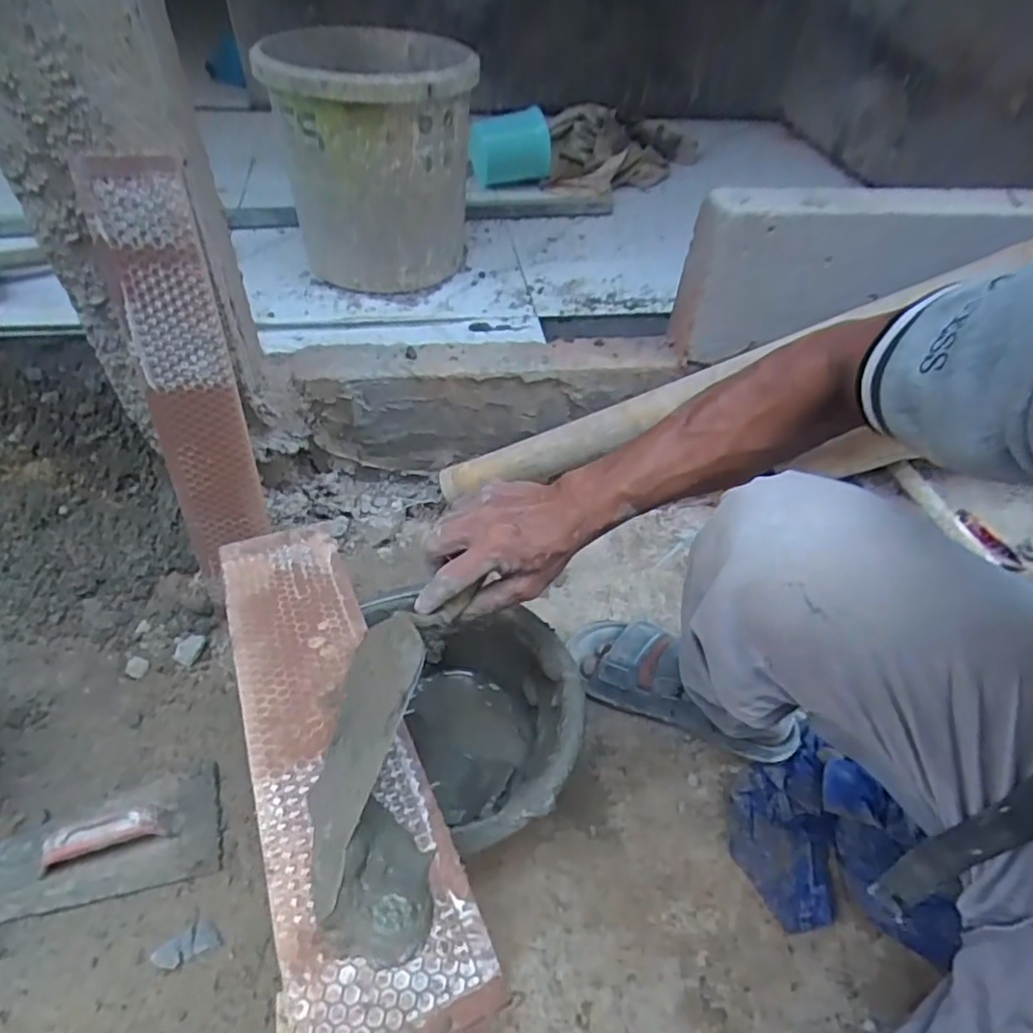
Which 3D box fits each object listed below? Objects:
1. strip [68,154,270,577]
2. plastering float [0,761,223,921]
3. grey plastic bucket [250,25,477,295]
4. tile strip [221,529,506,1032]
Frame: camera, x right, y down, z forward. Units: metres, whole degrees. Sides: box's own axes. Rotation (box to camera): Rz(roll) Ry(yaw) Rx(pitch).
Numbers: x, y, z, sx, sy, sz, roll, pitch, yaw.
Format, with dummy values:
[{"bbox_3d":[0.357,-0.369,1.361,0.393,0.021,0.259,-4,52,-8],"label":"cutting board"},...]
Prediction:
[{"bbox_3d":[-0.327,-0.124,0.623,0.085,0.408,0.007,-4,32,-7],"label":"strip"},{"bbox_3d":[-0.432,0.318,0.568,0.288,0.051,0.108,-15,52,-17],"label":"plastering float"},{"bbox_3d":[-0.202,-0.514,0.921,0.259,0.303,0.238,-6,48,-10],"label":"grey plastic bucket"},{"bbox_3d":[-0.159,0.156,0.503,0.115,0.012,0.478,-18,40,-19],"label":"tile strip"}]

